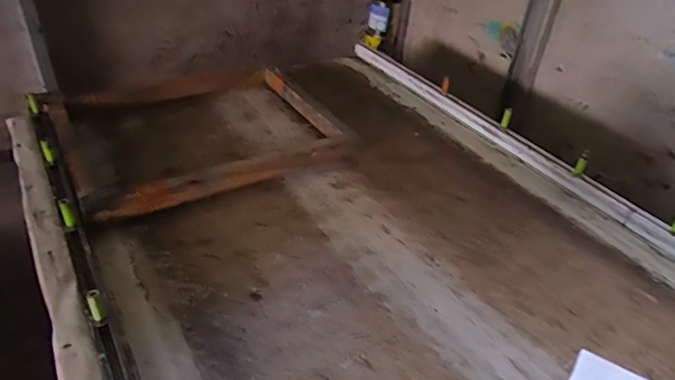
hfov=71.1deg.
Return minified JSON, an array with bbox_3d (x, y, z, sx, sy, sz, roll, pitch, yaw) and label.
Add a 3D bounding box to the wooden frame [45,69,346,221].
[{"bbox_3d":[-0.281,-0.127,0.965,0.517,0.048,0.430,-17,42,-27],"label":"wooden frame"}]

